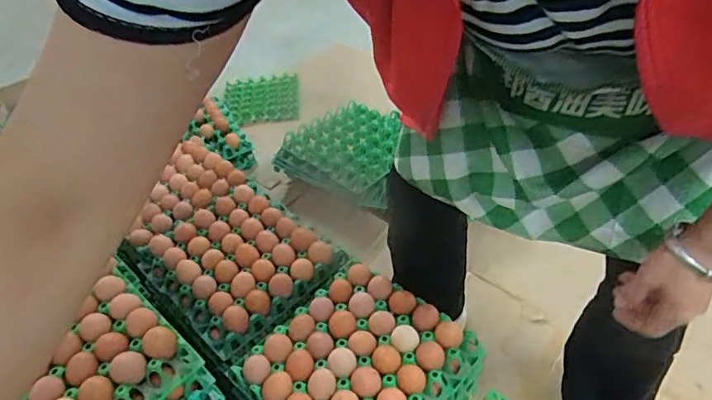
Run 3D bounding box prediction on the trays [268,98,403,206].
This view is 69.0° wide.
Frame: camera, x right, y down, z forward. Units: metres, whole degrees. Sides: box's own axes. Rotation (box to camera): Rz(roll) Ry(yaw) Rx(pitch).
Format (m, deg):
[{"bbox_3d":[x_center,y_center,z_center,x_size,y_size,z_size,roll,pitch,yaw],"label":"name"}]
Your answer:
[{"bbox_3d":[-0.018,-0.135,1.344,0.288,0.108,0.287,14,47,20],"label":"trays"}]

